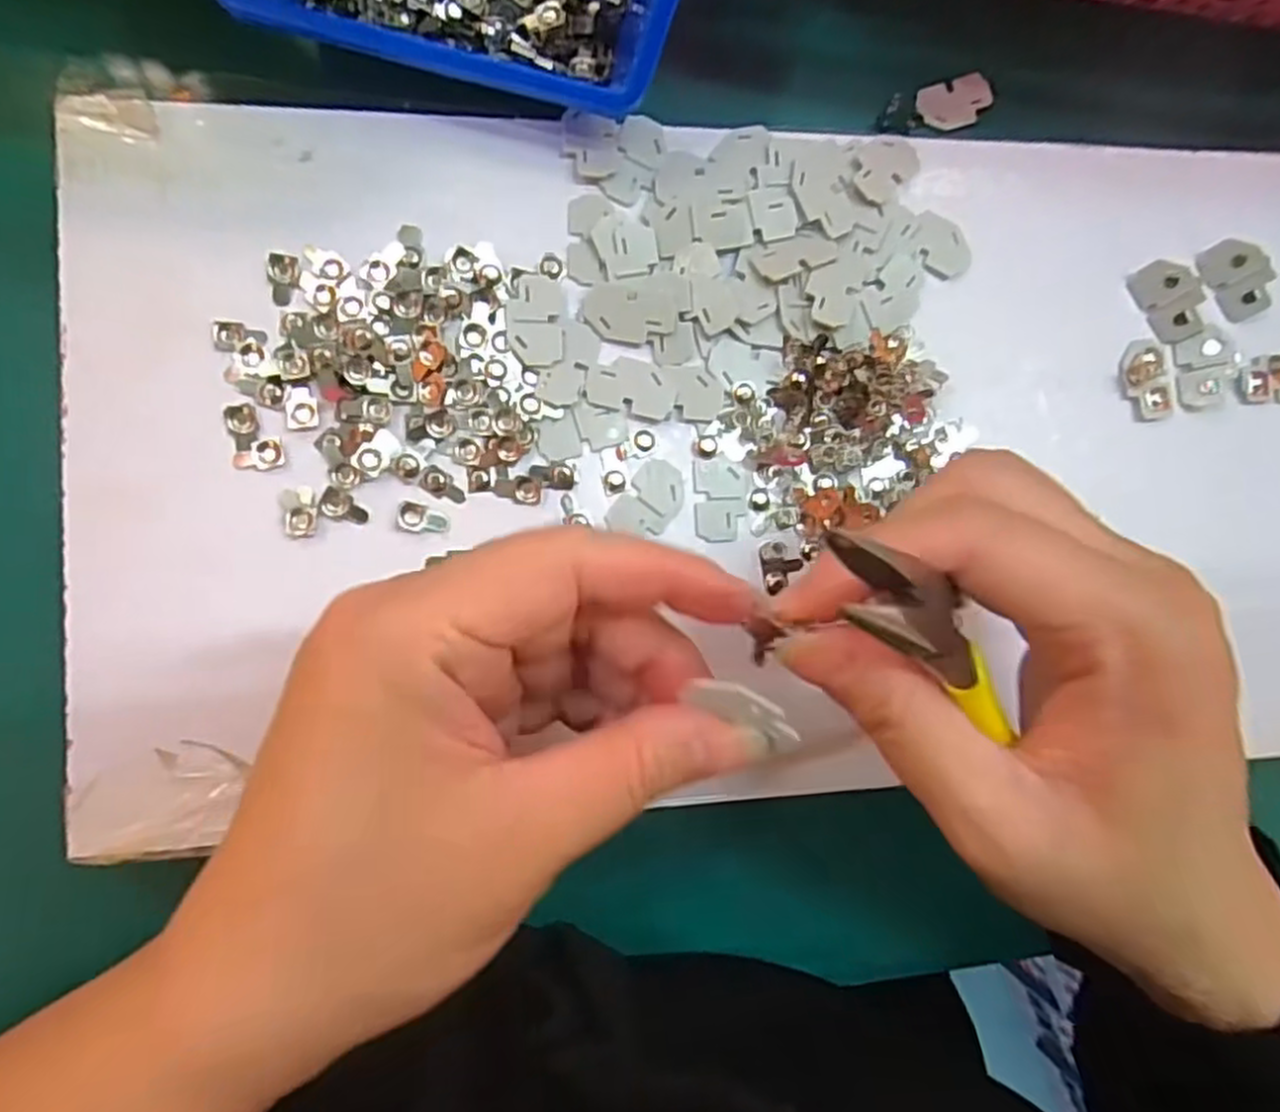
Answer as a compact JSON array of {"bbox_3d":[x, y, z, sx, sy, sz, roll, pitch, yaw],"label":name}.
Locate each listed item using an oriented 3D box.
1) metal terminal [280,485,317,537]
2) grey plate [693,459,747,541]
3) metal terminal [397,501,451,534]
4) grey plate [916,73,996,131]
[{"bbox_3d":[-0.095,-0.012,0.217,0.009,0.004,0.014,-8,90,-9],"label":"metal terminal"},{"bbox_3d":[0.025,-0.017,0.237,0.016,0.004,0.024,-2,89,-9],"label":"grey plate"},{"bbox_3d":[-0.061,-0.010,0.223,0.014,0.005,0.008,13,87,-8],"label":"metal terminal"},{"bbox_3d":[0.110,-0.158,0.273,0.026,0.005,0.016,-15,91,-9],"label":"grey plate"}]

